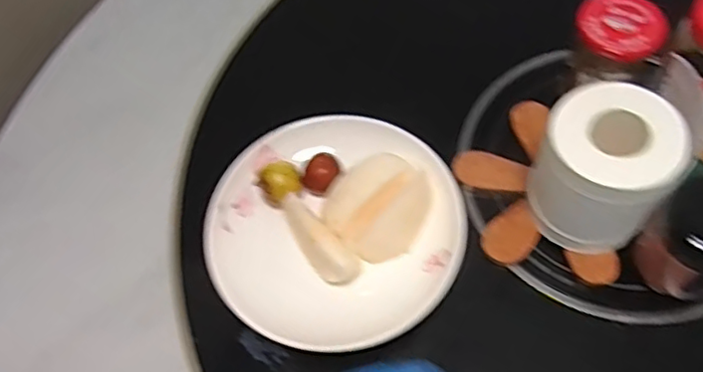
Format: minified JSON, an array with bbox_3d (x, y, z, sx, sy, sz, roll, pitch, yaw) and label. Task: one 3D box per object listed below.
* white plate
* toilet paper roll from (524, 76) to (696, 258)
[{"bbox_3d":[-0.014,0.029,0.507,0.198,0.039,0.204,-2,62,3],"label":"white plate"},{"bbox_3d":[0.187,-0.008,0.468,0.092,0.116,0.083,20,65,16],"label":"toilet paper roll"}]

